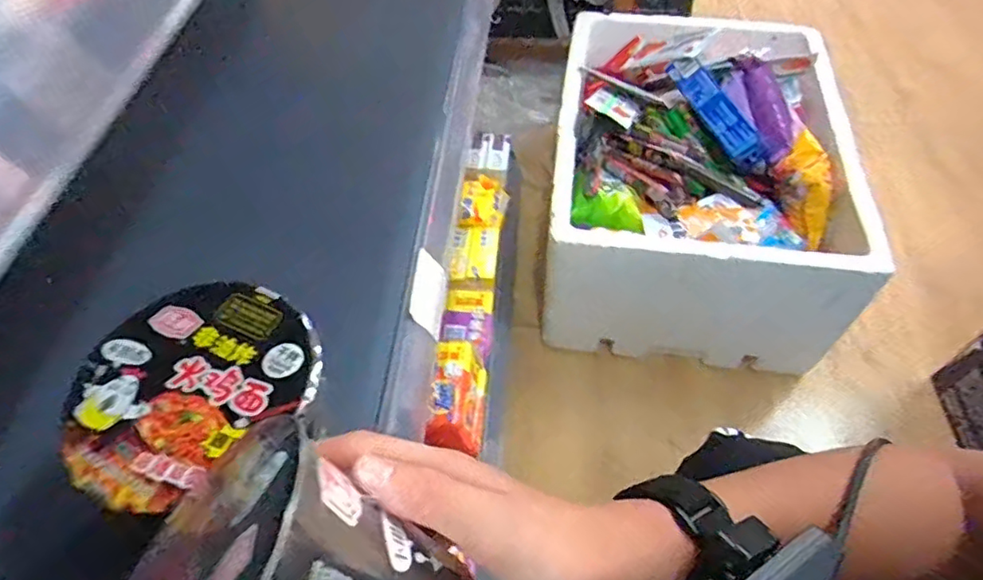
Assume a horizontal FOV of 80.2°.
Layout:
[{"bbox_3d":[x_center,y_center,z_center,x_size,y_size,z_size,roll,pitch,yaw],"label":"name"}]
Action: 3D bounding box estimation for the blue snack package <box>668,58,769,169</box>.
[{"bbox_3d":[0.355,-0.277,0.908,0.065,0.027,0.211,-28,78,-19],"label":"blue snack package"}]

